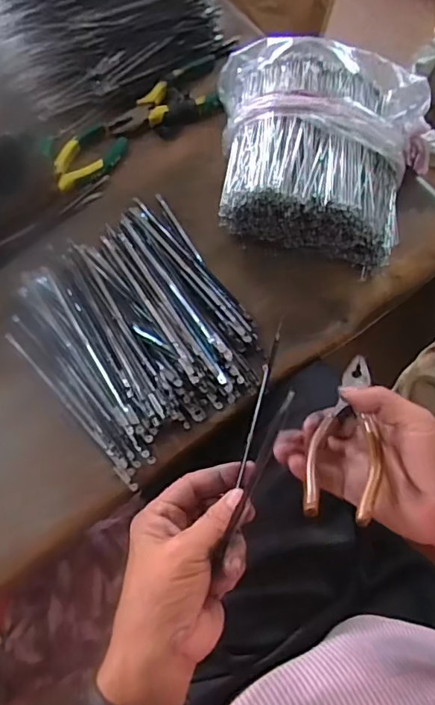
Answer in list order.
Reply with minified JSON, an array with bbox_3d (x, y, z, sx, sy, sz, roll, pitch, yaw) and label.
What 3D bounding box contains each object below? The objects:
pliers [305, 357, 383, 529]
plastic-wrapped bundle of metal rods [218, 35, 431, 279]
[{"bbox_3d":[0.101,0.056,0.379,0.047,0.010,0.156,12,43,20],"label":"pliers"},{"bbox_3d":[0.098,-0.203,0.527,0.229,0.093,0.202,15,69,4],"label":"plastic-wrapped bundle of metal rods"}]

